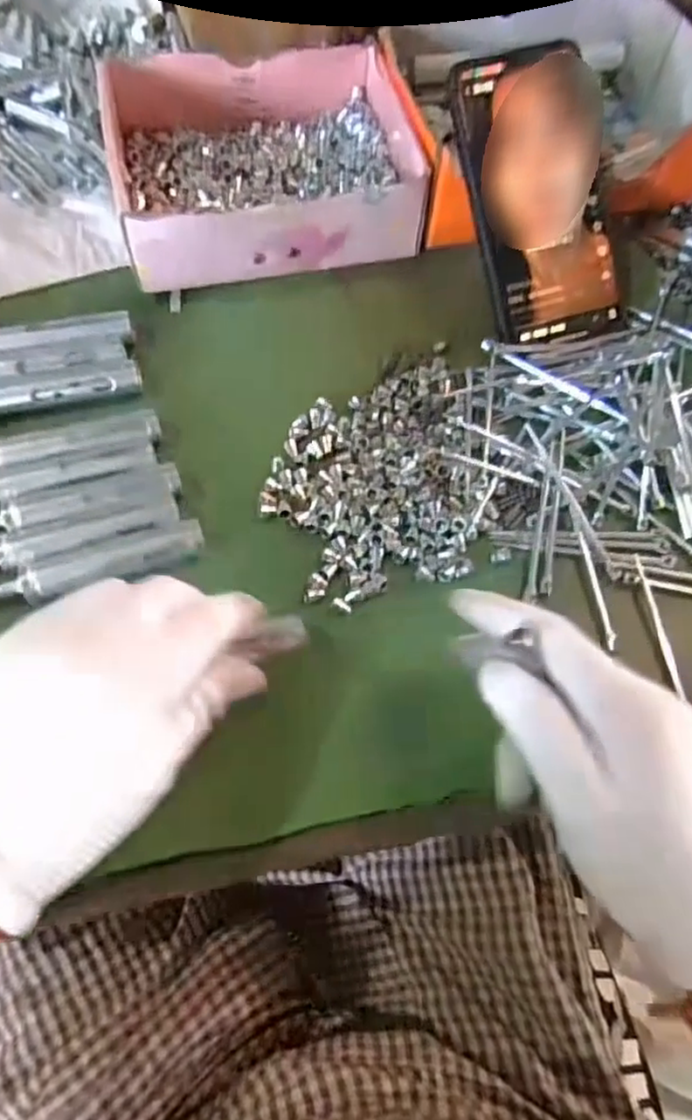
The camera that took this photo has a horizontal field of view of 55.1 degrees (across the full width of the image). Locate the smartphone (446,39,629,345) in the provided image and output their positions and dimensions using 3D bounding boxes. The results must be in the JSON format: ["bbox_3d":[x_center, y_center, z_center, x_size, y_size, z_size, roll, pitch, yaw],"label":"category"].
[{"bbox_3d":[0.109,-0.199,0.370,0.076,0.010,0.149,-15,103,-1],"label":"smartphone"}]

